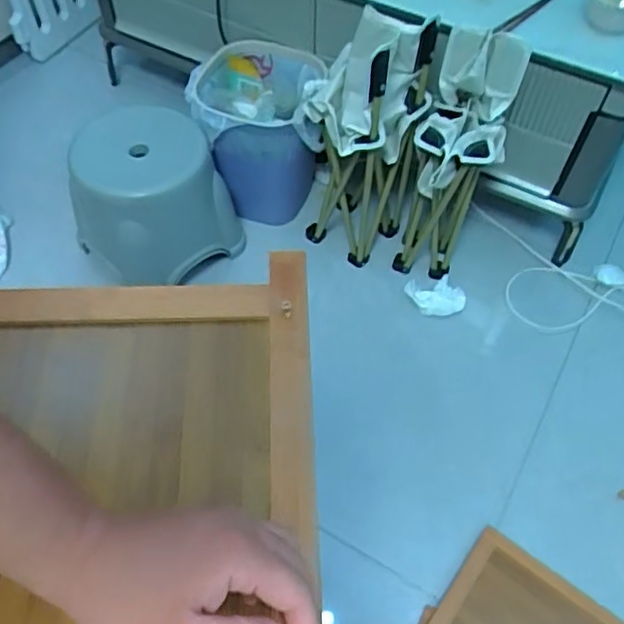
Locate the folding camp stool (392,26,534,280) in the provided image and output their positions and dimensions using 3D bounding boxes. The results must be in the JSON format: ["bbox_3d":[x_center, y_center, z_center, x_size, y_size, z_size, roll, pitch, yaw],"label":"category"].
[{"bbox_3d":[0.241,-0.236,1.113,0.141,0.491,0.136,20,59,10],"label":"folding camp stool"}]

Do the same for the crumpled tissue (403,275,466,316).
[{"bbox_3d":[0.259,-0.035,1.281,0.115,0.030,0.084,-4,57,-5],"label":"crumpled tissue"}]

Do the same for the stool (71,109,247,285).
[{"bbox_3d":[-0.310,-0.220,1.231,0.271,0.288,0.256,1,57,-2],"label":"stool"}]

